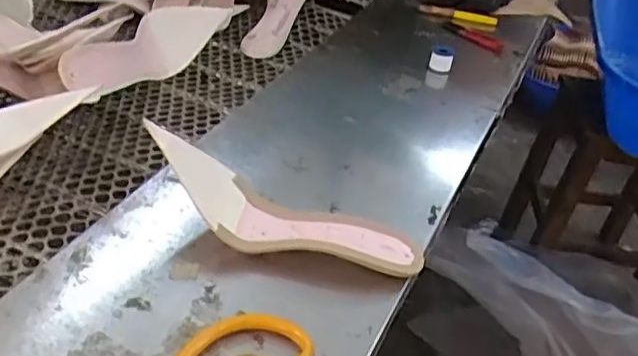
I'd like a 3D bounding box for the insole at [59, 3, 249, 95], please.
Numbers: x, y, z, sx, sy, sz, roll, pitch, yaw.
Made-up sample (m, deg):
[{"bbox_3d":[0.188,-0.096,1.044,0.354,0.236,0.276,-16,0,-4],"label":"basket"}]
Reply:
[{"bbox_3d":[-0.173,-0.152,0.697,0.020,0.068,0.298,2,24,28],"label":"insole"}]

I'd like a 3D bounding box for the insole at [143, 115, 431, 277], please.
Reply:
[{"bbox_3d":[-0.028,0.027,0.477,0.221,0.048,0.065,22,39,1],"label":"insole"}]

